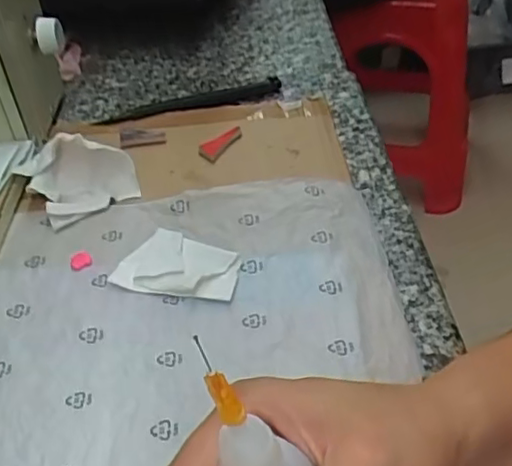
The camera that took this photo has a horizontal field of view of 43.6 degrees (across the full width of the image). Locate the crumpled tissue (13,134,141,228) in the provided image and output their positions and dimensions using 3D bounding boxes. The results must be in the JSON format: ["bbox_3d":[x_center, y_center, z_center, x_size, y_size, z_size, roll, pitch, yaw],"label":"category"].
[{"bbox_3d":[-0.115,-0.041,0.407,0.060,0.035,0.060,-30,46,-25],"label":"crumpled tissue"}]

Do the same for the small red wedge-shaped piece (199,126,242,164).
[{"bbox_3d":[-0.023,-0.062,0.441,0.016,0.005,0.038,24,48,28],"label":"small red wedge-shaped piece"}]

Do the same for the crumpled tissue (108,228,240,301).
[{"bbox_3d":[-0.041,0.016,0.356,0.067,0.007,0.046,11,43,16],"label":"crumpled tissue"}]

